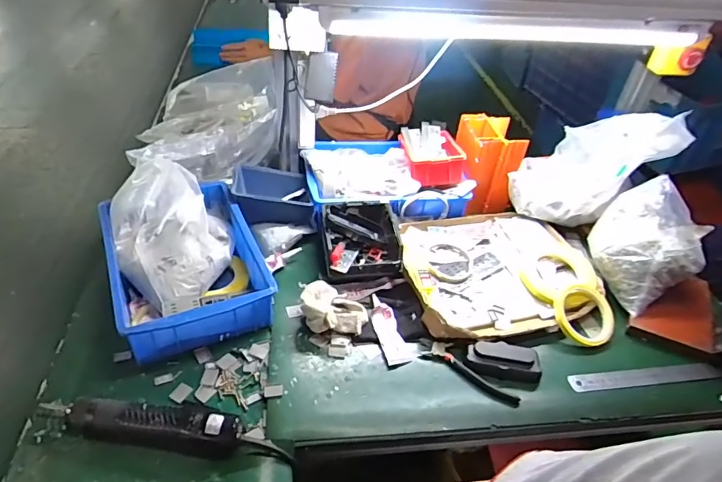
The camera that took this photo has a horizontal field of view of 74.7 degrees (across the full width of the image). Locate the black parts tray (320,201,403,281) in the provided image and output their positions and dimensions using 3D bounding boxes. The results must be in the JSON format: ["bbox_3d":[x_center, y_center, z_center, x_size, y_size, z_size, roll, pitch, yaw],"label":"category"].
[{"bbox_3d":[-0.003,0.001,0.773,0.129,0.060,0.150,-1,41,-9],"label":"black parts tray"}]

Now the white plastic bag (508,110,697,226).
[{"bbox_3d":[0.418,-0.128,0.868,0.239,0.220,0.126,25,43,21],"label":"white plastic bag"}]

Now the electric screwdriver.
[{"bbox_3d":[-0.264,0.213,0.560,0.251,0.037,0.047,8,40,2],"label":"electric screwdriver"}]

